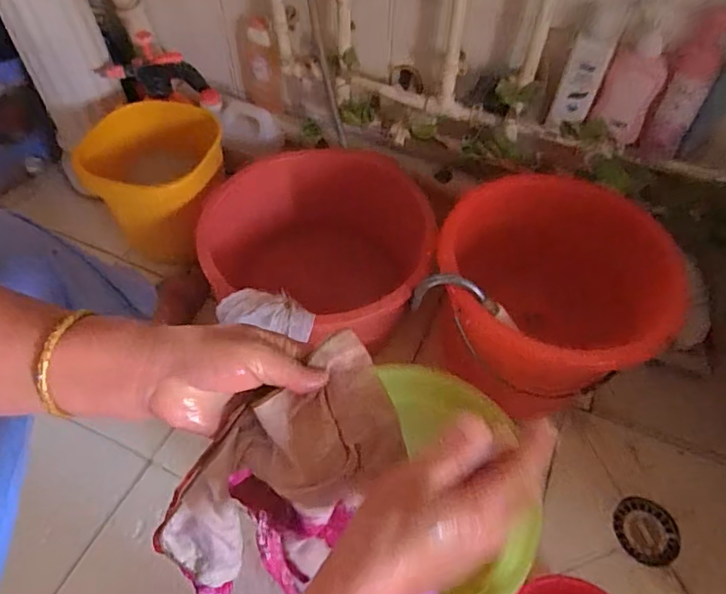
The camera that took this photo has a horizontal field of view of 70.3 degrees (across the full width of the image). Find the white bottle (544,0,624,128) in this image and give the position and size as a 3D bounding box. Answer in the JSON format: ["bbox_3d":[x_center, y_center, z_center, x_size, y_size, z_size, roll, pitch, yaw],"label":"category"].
[{"bbox_3d":[0.301,-0.308,0.701,0.052,0.145,0.045,21,55,13],"label":"white bottle"}]

